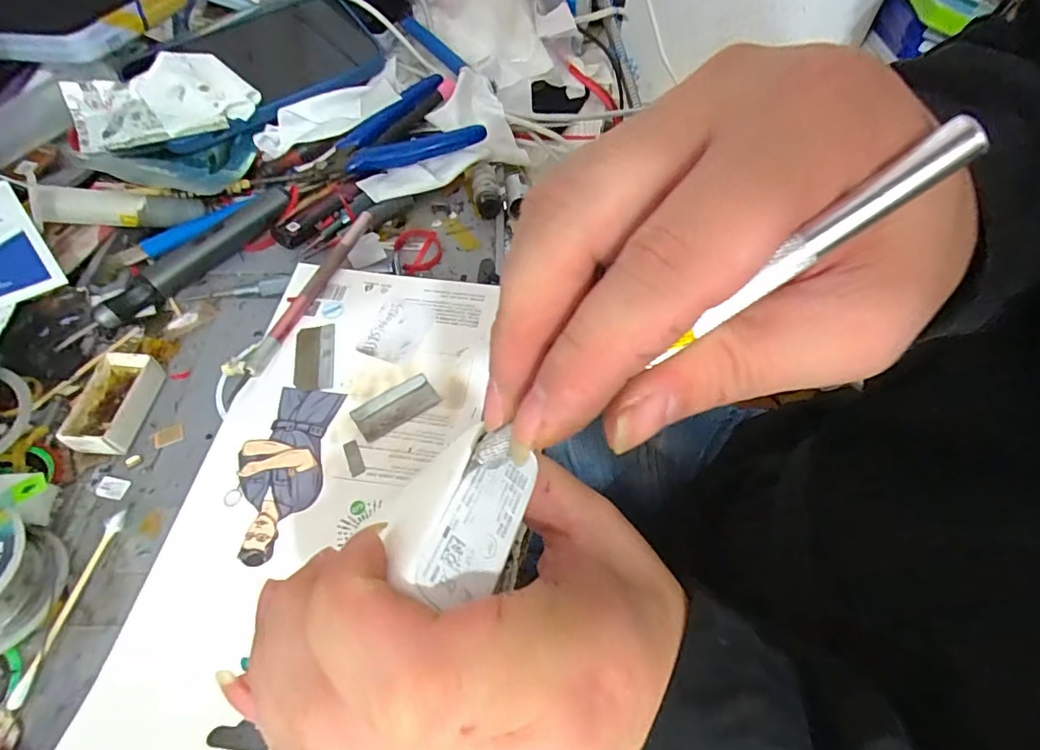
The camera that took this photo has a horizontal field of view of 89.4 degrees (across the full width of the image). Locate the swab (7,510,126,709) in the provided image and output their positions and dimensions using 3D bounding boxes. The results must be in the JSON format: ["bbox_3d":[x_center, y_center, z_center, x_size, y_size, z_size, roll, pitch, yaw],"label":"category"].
[{"bbox_3d":[-0.180,0.090,0.209,0.009,0.005,0.072,5,57,5],"label":"swab"}]

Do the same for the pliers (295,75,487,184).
[{"bbox_3d":[-0.093,-0.167,0.356,0.120,0.015,0.074,-17,58,-9],"label":"pliers"}]

